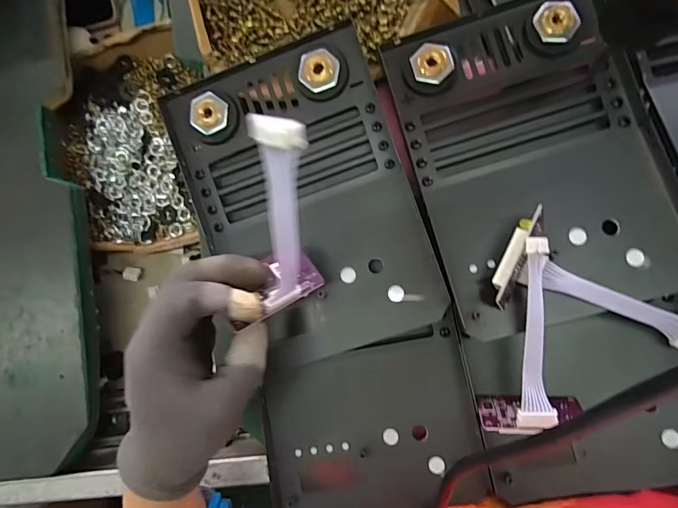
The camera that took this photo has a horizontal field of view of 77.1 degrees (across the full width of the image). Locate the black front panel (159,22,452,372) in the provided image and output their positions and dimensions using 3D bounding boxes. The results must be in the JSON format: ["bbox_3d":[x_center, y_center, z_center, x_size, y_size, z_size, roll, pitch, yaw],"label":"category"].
[{"bbox_3d":[-0.025,-0.035,0.310,0.152,0.037,0.215,-18,85,6],"label":"black front panel"}]

